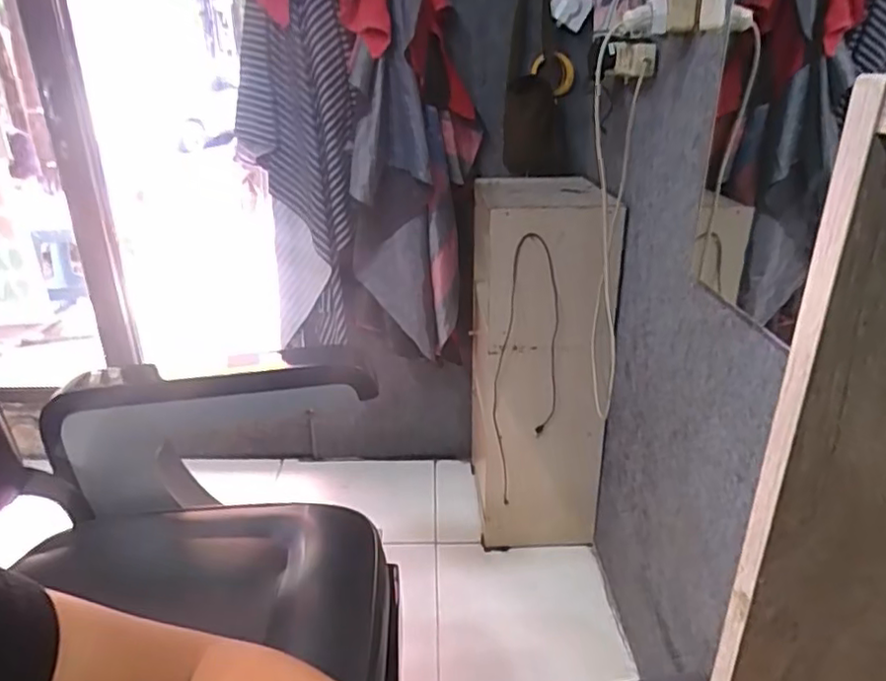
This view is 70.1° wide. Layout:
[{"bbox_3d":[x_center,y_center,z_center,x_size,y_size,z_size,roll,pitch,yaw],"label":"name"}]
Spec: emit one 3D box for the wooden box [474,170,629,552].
[{"bbox_3d":[0.246,0.059,1.702,0.323,0.890,0.420,0,25,2],"label":"wooden box"}]

